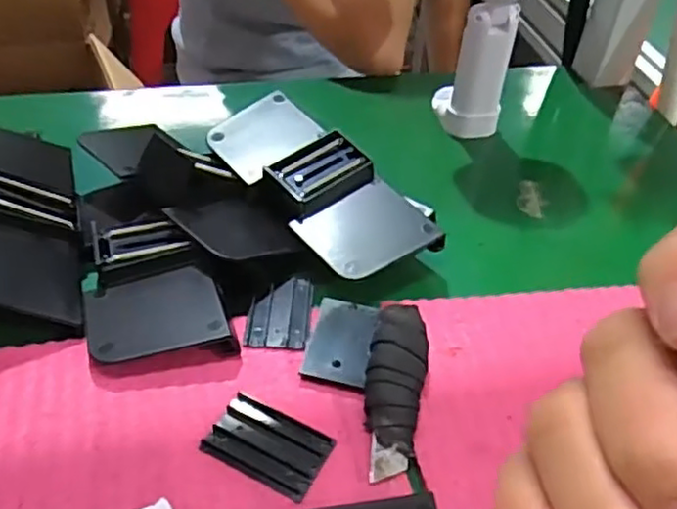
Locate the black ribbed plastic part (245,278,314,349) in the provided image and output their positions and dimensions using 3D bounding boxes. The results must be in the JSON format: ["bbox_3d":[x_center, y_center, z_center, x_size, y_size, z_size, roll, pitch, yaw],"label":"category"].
[{"bbox_3d":[-0.032,0.031,0.384,0.034,0.005,0.051,5,42,-1],"label":"black ribbed plastic part"}]

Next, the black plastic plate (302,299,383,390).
[{"bbox_3d":[0.002,0.046,0.370,0.032,0.006,0.051,11,43,6],"label":"black plastic plate"}]

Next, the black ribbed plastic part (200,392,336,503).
[{"bbox_3d":[-0.033,0.090,0.325,0.054,0.005,0.036,21,45,16],"label":"black ribbed plastic part"}]

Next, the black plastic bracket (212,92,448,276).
[{"bbox_3d":[-0.012,-0.044,0.440,0.079,0.037,0.163,-31,54,-33],"label":"black plastic bracket"}]

